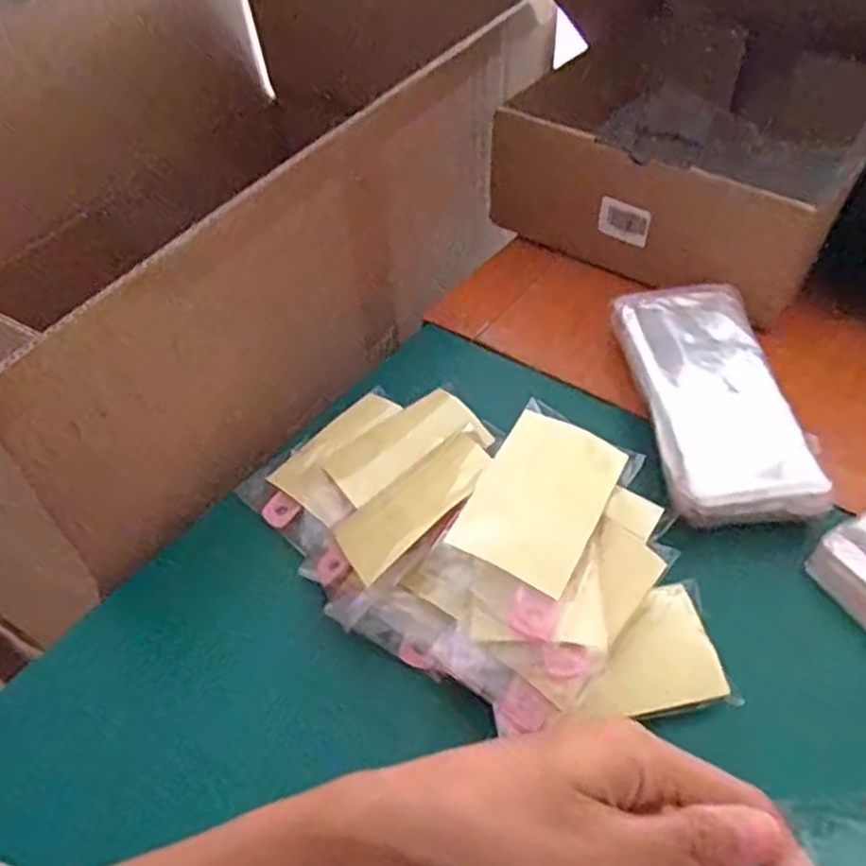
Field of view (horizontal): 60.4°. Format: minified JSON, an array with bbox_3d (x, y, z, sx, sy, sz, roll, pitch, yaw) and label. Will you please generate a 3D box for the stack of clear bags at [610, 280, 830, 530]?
[{"bbox_3d":[0.180,-0.025,0.489,0.089,0.032,0.195,-3,48,-2],"label":"stack of clear bags"}]

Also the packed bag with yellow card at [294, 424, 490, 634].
[{"bbox_3d":[-0.018,0.044,0.408,0.122,0.007,0.064,-46,32,-8],"label":"packed bag with yellow card"}]

